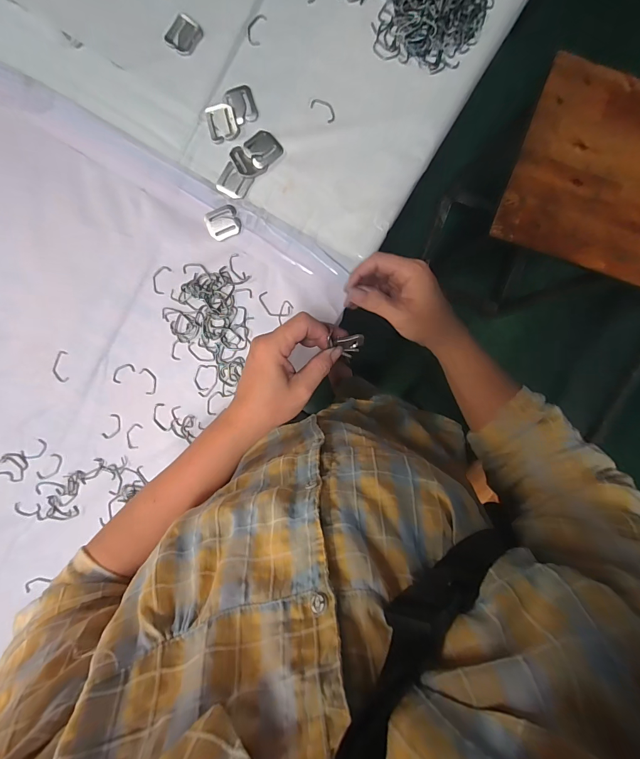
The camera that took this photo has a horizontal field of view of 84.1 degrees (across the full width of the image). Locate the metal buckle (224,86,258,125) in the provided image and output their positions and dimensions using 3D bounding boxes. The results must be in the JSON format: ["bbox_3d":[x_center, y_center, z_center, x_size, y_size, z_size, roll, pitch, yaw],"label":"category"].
[{"bbox_3d":[-0.093,-0.326,0.419,0.034,0.004,0.043,-14,95,1],"label":"metal buckle"}]

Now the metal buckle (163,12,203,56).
[{"bbox_3d":[-0.159,-0.402,0.413,0.037,0.004,0.039,38,94,-3],"label":"metal buckle"}]

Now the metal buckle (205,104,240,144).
[{"bbox_3d":[-0.116,-0.305,0.421,0.034,0.004,0.042,-11,95,1],"label":"metal buckle"}]

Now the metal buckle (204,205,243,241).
[{"bbox_3d":[-0.118,-0.191,0.432,0.040,0.004,0.037,-24,95,2],"label":"metal buckle"}]

